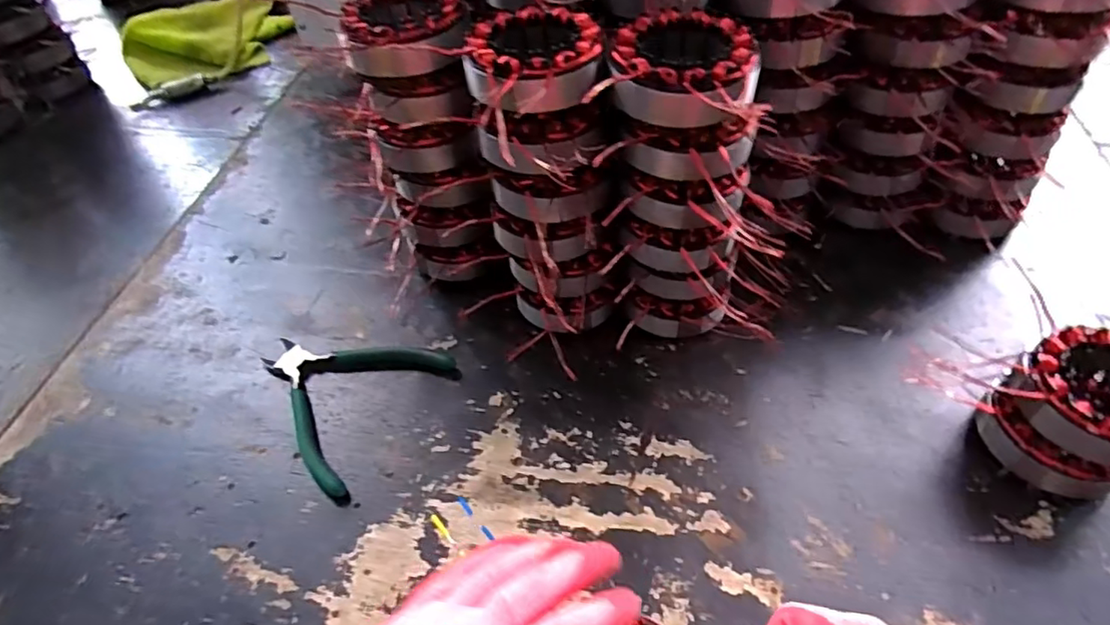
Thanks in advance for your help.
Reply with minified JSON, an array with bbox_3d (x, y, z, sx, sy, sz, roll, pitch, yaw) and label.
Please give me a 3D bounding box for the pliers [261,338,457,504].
[{"bbox_3d":[-0.172,0.059,0.469,0.133,0.010,0.132,23,56,20],"label":"pliers"}]

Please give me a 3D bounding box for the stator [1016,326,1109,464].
[{"bbox_3d":[0.339,0.053,0.375,0.081,0.039,0.082,-2,50,2],"label":"stator"}]

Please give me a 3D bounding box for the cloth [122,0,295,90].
[{"bbox_3d":[-0.477,-0.376,0.820,0.212,0.051,0.167,-9,52,-4],"label":"cloth"}]

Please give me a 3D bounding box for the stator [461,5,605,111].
[{"bbox_3d":[-0.015,-0.157,0.379,0.080,0.038,0.077,-2,50,2],"label":"stator"}]

